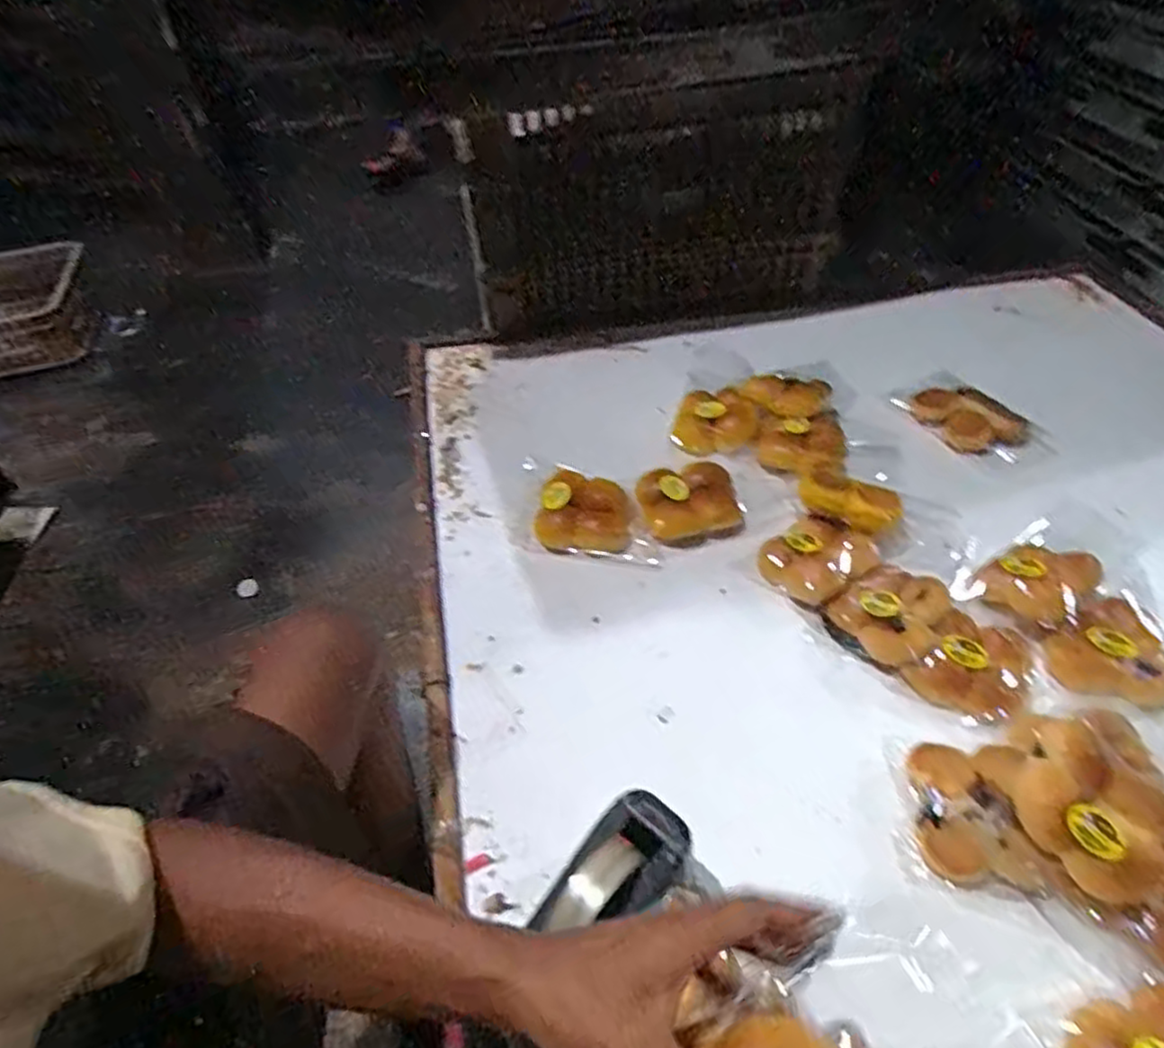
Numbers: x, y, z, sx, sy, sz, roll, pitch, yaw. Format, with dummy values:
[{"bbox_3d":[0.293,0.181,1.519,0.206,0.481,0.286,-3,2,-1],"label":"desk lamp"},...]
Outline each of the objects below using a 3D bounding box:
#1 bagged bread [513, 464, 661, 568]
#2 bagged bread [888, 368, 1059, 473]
[{"bbox_3d":[0.008,-0.008,0.872,0.185,0.052,0.100,10,47,10],"label":"bagged bread"},{"bbox_3d":[0.533,-0.151,0.982,0.121,0.038,0.205,-24,50,-21],"label":"bagged bread"}]

